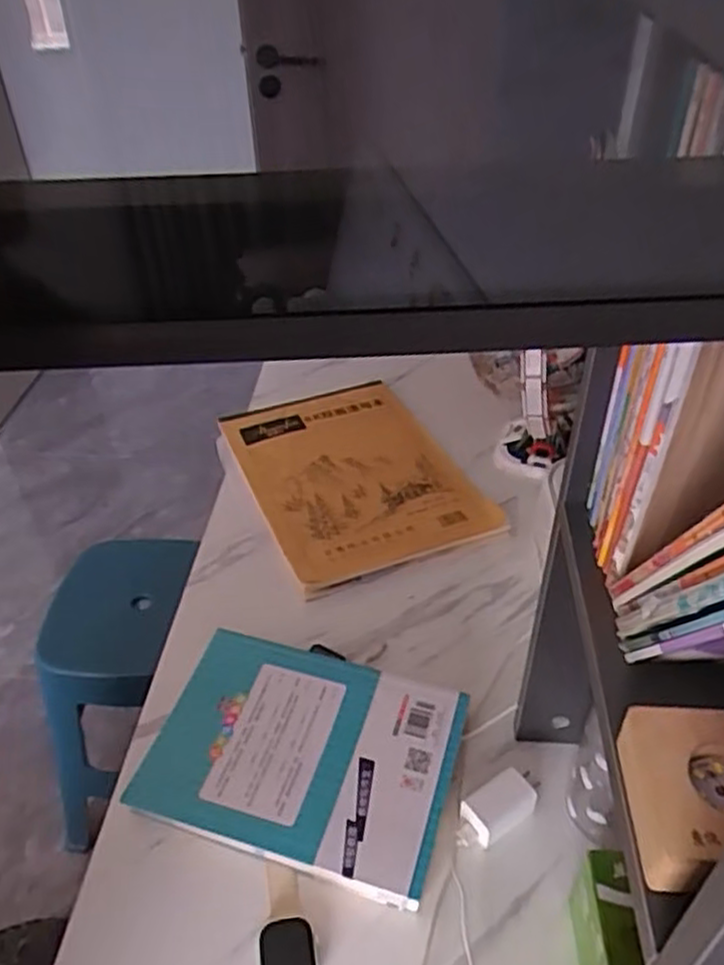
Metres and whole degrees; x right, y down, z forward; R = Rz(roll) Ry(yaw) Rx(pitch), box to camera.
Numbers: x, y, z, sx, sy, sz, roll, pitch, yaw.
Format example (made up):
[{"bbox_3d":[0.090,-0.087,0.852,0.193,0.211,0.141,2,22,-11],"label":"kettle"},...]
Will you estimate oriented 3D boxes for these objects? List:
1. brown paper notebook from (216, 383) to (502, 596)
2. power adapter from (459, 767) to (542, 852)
[{"bbox_3d":[-0.017,-0.023,0.980,0.256,0.016,0.375,-16,41,-16],"label":"brown paper notebook"},{"bbox_3d":[0.117,0.265,0.610,0.068,0.035,0.032,-22,43,-23],"label":"power adapter"}]

